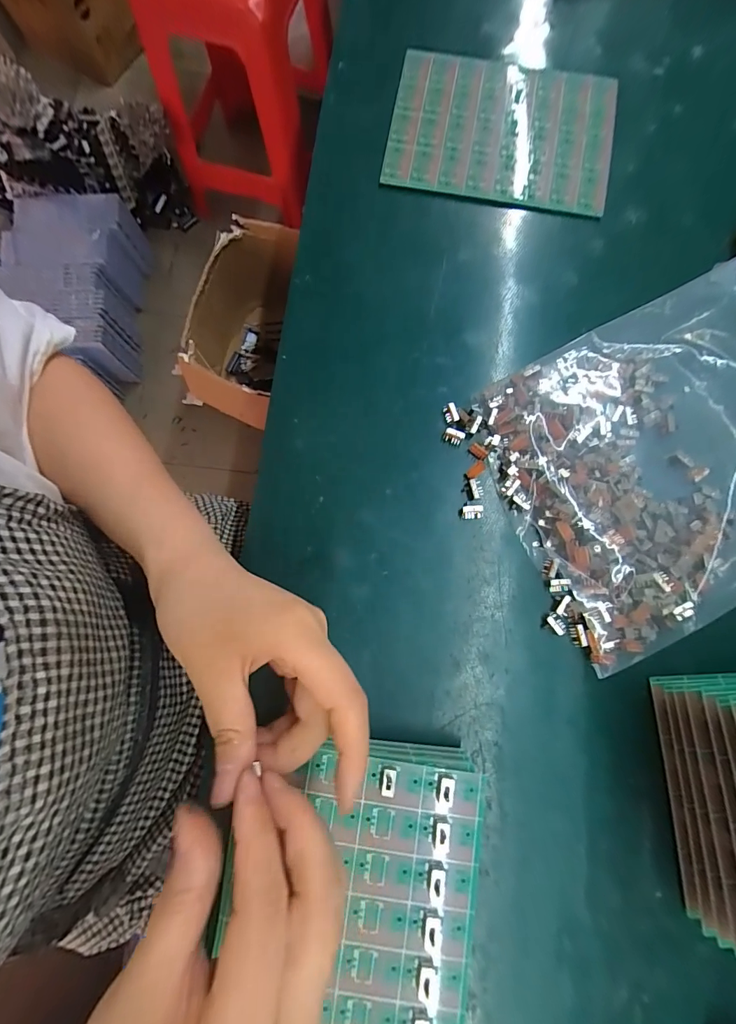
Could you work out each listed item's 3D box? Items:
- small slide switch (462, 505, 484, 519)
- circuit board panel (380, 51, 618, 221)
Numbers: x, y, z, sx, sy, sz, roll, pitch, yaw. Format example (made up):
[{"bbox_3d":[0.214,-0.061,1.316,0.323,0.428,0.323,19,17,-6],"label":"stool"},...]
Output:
[{"bbox_3d":[0.068,0.000,0.267,0.014,0.008,0.008,-3,79,0],"label":"small slide switch"},{"bbox_3d":[0.103,-0.297,0.317,0.166,0.010,0.124,10,83,2],"label":"circuit board panel"}]

